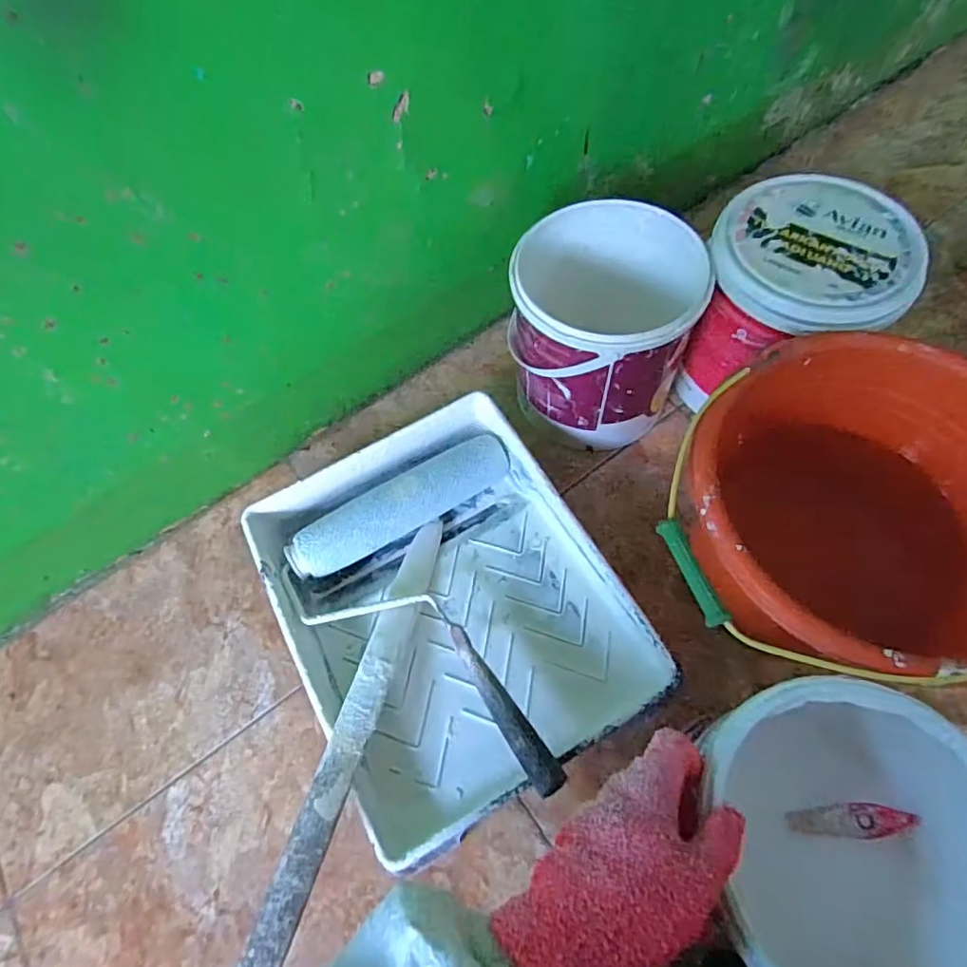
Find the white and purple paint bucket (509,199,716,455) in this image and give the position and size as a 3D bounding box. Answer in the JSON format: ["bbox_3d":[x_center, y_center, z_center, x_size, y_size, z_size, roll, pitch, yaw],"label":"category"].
[{"bbox_3d":[0.122,-0.162,0.610,0.176,0.188,0.184,-1,63,3],"label":"white and purple paint bucket"}]

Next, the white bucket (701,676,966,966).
[{"bbox_3d":[0.220,0.234,0.385,0.168,0.166,0.174,-2,64,3],"label":"white bucket"}]

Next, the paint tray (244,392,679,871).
[{"bbox_3d":[-0.034,0.113,0.552,0.282,0.072,0.345,-29,66,-10],"label":"paint tray"}]

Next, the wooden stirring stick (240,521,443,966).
[{"bbox_3d":[-0.103,0.187,0.480,0.034,0.016,0.387,17,50,2],"label":"wooden stirring stick"}]

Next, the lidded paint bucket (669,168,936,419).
[{"bbox_3d":[0.307,-0.170,0.598,0.171,0.199,0.173,-1,63,3],"label":"lidded paint bucket"}]

